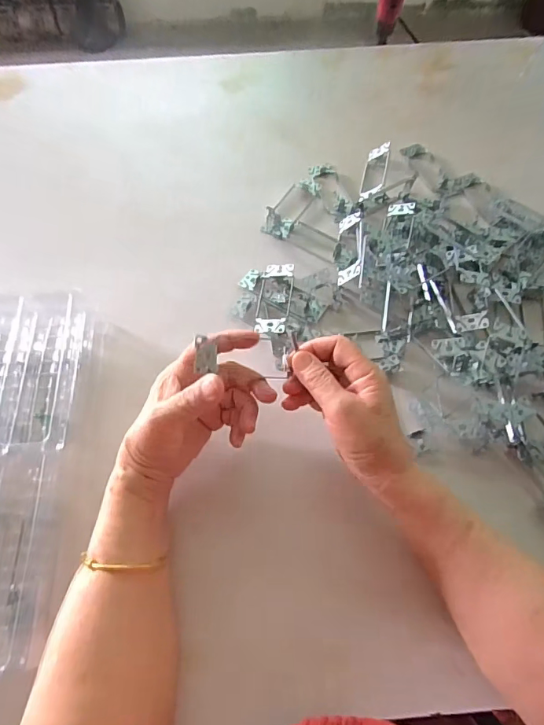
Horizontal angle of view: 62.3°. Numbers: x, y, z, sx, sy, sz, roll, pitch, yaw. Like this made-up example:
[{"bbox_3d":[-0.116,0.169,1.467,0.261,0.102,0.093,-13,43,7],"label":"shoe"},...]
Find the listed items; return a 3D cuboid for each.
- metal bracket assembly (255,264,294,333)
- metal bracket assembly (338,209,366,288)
[{"bbox_3d":[0.003,-0.075,0.520,0.038,0.009,0.104,0,55,13],"label":"metal bracket assembly"},{"bbox_3d":[0.097,-0.135,0.543,0.040,0.010,0.117,-22,50,37],"label":"metal bracket assembly"}]

